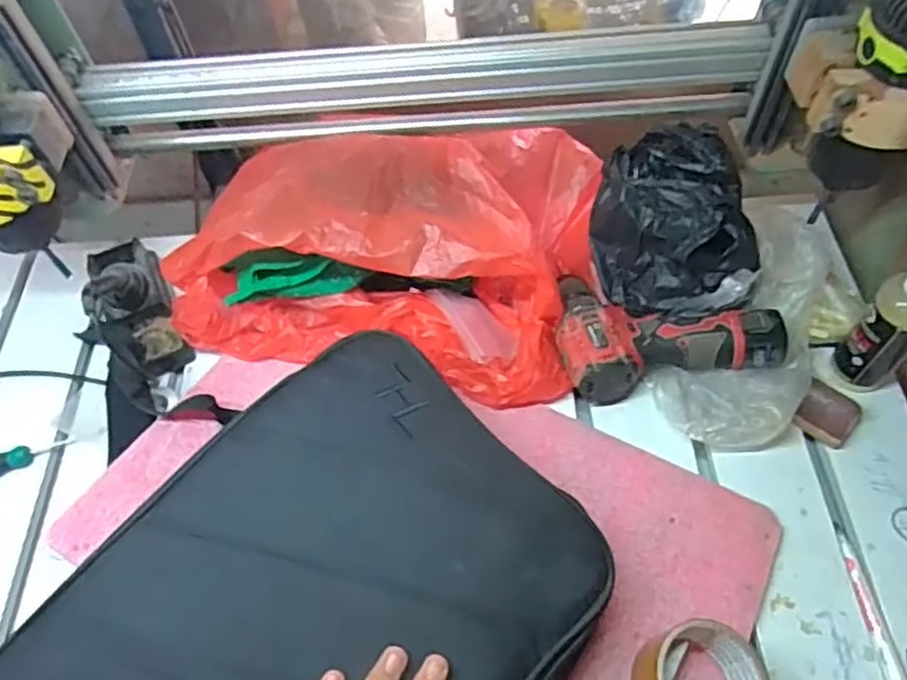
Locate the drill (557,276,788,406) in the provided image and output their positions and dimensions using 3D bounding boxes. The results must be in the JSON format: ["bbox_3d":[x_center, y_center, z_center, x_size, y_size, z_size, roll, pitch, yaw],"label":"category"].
[{"bbox_3d":[0.199,-0.011,0.661,0.203,0.066,0.129,-7,59,-1],"label":"drill"}]

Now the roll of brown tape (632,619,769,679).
[{"bbox_3d":[0.186,0.252,0.502,0.089,0.059,0.082,-2,59,3],"label":"roll of brown tape"}]

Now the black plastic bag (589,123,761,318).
[{"bbox_3d":[0.210,-0.110,0.652,0.158,0.116,0.128,18,62,14],"label":"black plastic bag"}]

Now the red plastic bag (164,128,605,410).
[{"bbox_3d":[-0.057,-0.112,0.683,0.391,0.162,0.273,6,59,7],"label":"red plastic bag"}]

